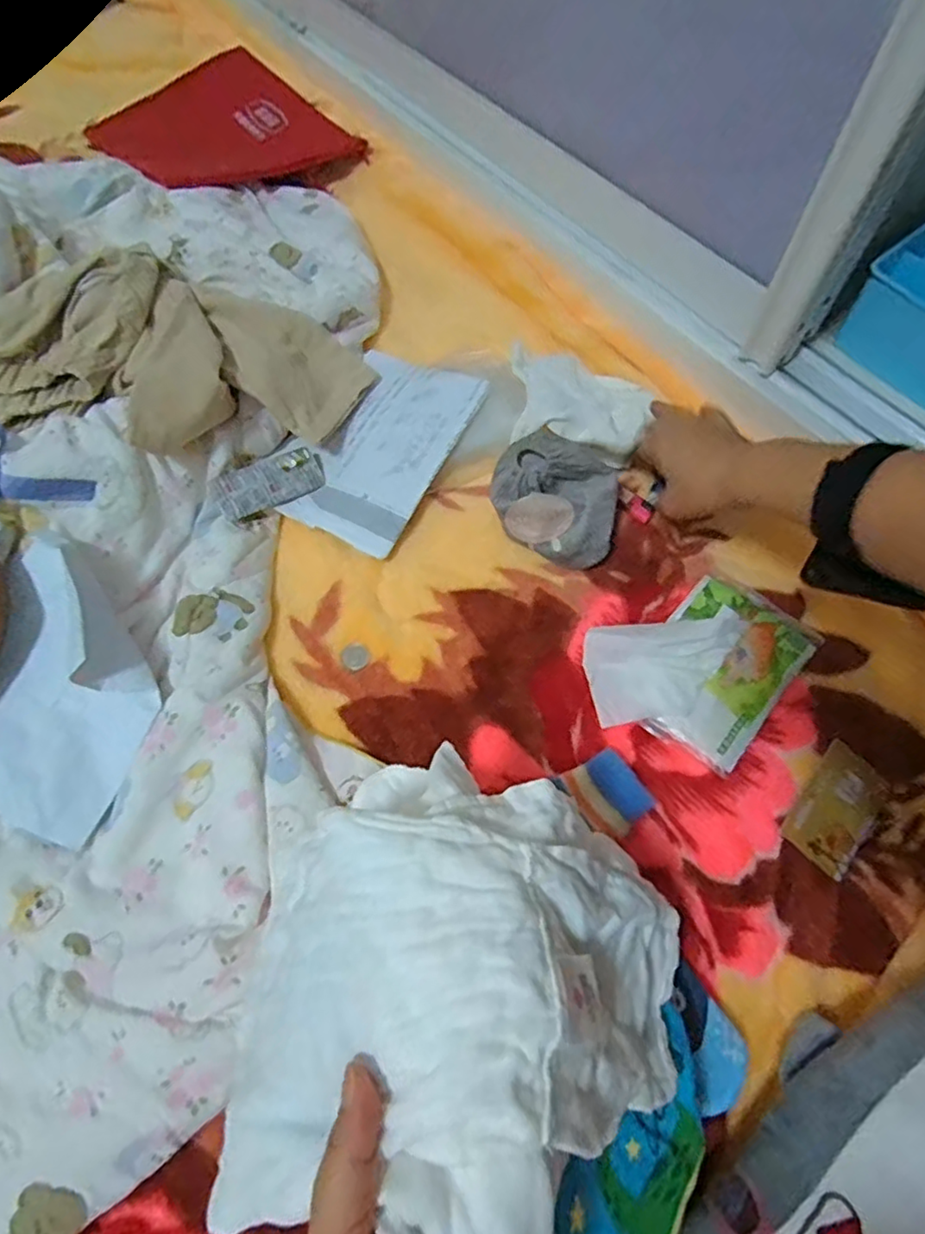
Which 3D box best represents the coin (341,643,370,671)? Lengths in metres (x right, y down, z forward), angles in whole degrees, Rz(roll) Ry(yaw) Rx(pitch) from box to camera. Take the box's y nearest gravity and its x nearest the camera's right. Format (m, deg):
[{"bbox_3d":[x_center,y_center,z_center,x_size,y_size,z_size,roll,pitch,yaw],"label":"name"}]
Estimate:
[{"bbox_3d":[-0.090,0.033,0.519,0.022,0.004,0.024,-1,66,1],"label":"coin"}]

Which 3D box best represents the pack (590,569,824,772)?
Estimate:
[{"bbox_3d":[0.183,0.029,0.483,0.135,0.035,0.160,39,72,17],"label":"pack"}]

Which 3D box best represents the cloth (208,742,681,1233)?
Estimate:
[{"bbox_3d":[0.004,0.175,0.291,0.203,0.114,0.192,18,67,9],"label":"cloth"}]

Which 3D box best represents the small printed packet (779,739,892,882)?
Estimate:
[{"bbox_3d":[0.273,0.139,0.451,0.052,0.004,0.087,41,70,9],"label":"small printed packet"}]

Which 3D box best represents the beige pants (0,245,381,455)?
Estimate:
[{"bbox_3d":[-0.257,-0.229,0.569,0.279,0.120,0.233,20,68,10],"label":"beige pants"}]

